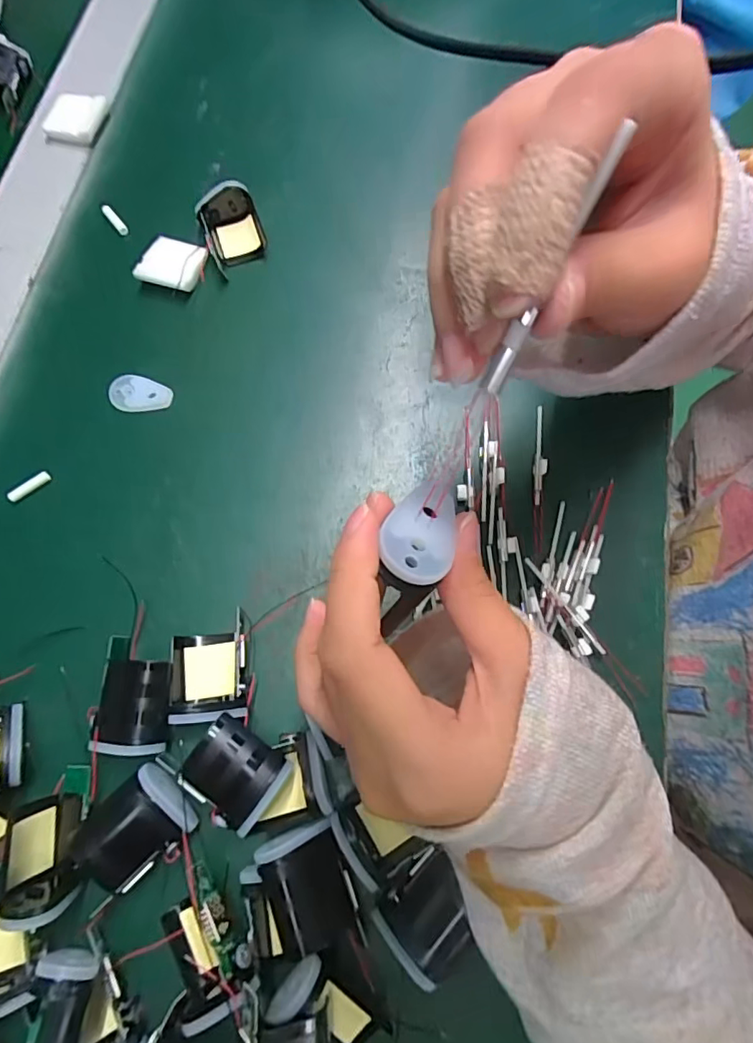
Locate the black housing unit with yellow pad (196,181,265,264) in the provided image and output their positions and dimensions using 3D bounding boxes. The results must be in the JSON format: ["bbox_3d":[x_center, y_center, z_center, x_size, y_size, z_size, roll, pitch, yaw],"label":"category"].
[{"bbox_3d":[-0.091,-0.188,0.327,0.034,0.021,0.041,-20,74,-8],"label":"black housing unit with yellow pad"}]

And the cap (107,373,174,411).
[{"bbox_3d":[-0.138,-0.075,0.303,0.036,0.004,0.021,5,72,0],"label":"cap"}]

